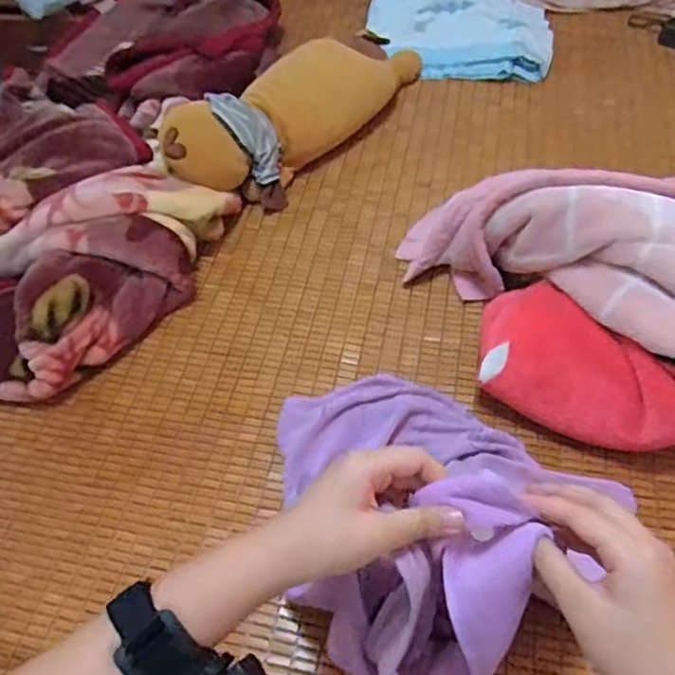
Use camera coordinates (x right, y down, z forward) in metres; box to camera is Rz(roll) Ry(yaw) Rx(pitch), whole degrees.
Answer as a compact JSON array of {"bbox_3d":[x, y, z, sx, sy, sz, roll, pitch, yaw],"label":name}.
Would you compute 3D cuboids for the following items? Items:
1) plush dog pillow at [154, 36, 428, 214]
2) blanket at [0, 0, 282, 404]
[{"bbox_3d":[-0.069,-0.505,1.344,0.188,0.194,0.678,30,61,24],"label":"plush dog pillow"},{"bbox_3d":[-0.494,-0.460,1.343,0.574,0.167,1.291,0,53,4],"label":"blanket"}]

